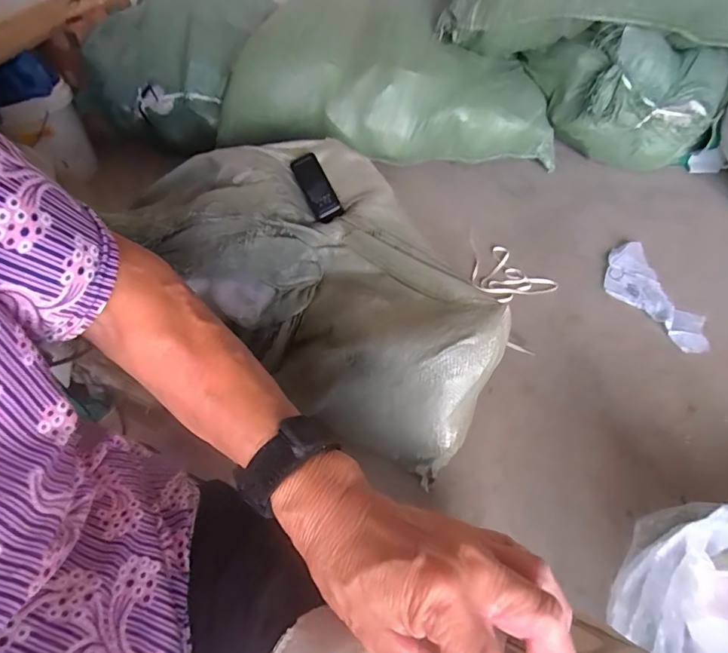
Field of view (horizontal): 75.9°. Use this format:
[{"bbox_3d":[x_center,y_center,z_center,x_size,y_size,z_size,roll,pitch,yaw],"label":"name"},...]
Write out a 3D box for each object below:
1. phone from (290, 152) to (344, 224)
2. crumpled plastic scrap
[{"bbox_3d":[-0.091,-0.264,0.884,0.051,0.015,0.150,-29,79,4],"label":"phone"},{"bbox_3d":[0.579,-0.065,0.947,0.119,0.023,0.303,-11,47,-5],"label":"crumpled plastic scrap"}]

